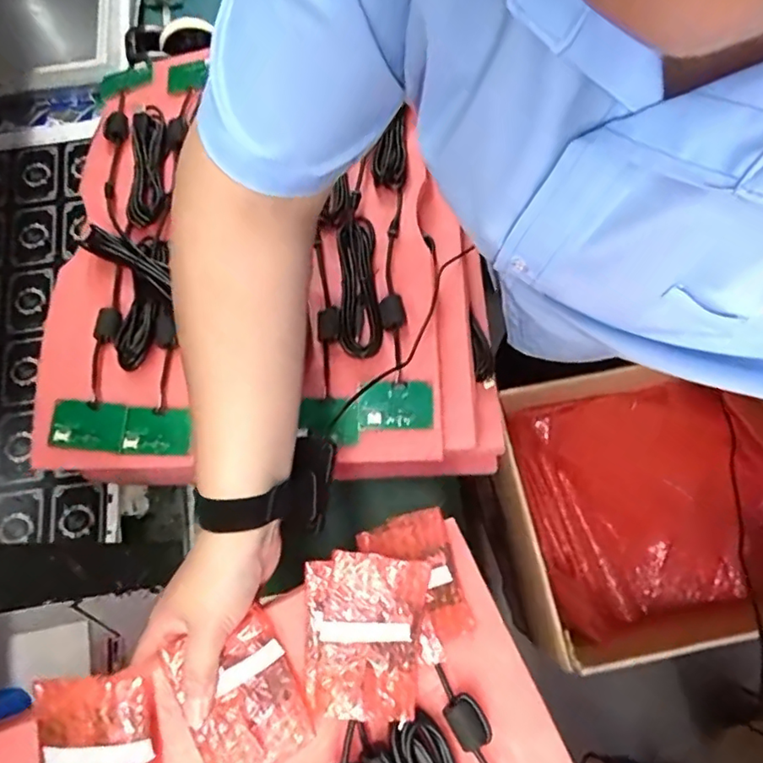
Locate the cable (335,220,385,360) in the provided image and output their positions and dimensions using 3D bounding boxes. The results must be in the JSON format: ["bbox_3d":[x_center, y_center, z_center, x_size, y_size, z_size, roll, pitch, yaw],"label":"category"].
[{"bbox_3d":[-0.022,-0.098,0.557,0.042,0.013,0.155,-4,72,3],"label":"cable"}]

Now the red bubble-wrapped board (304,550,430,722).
[{"bbox_3d":[-0.015,0.174,0.388,0.084,0.025,0.102,7,73,7],"label":"red bubble-wrapped board"}]

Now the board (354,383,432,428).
[{"bbox_3d":[0.013,0.022,0.528,0.070,0.011,0.040,1,72,5],"label":"board"}]

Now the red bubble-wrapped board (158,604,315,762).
[{"bbox_3d":[-0.093,0.209,0.369,0.070,0.010,0.092,-24,86,-19],"label":"red bubble-wrapped board"}]

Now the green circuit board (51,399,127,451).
[{"bbox_3d":[-0.277,0.042,0.528,0.065,0.006,0.043,7,72,-4],"label":"green circuit board"}]

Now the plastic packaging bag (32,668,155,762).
[{"bbox_3d":[-0.178,0.228,0.344,0.070,0.010,0.092,-8,85,2],"label":"plastic packaging bag"}]

